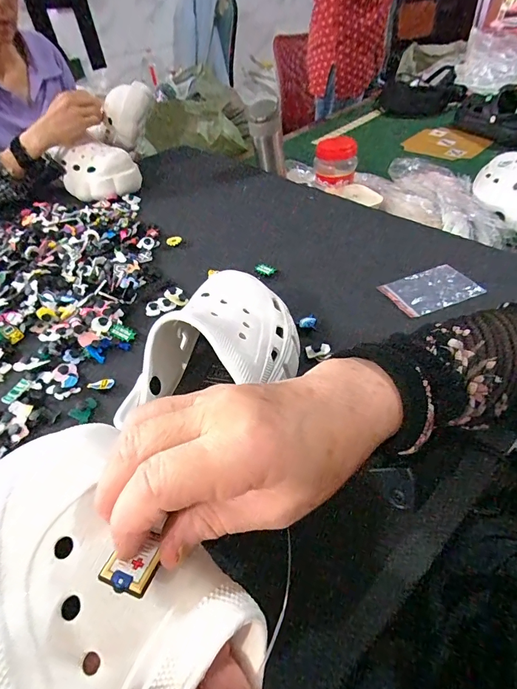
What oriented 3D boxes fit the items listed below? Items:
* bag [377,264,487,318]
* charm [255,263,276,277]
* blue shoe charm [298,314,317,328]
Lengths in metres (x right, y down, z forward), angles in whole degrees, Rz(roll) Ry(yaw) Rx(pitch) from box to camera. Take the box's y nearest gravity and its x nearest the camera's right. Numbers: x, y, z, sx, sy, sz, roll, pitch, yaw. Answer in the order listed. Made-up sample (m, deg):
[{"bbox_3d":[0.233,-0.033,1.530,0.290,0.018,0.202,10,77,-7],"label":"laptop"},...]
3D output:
[{"bbox_3d":[0.219,-0.071,0.475,0.106,0.009,0.071,-17,46,-10],"label":"bag"},{"bbox_3d":[0.009,-0.104,0.523,0.032,0.010,0.013,22,51,27],"label":"charm"},{"bbox_3d":[0.058,-0.027,0.440,0.020,0.011,0.013,1,44,8],"label":"blue shoe charm"}]

